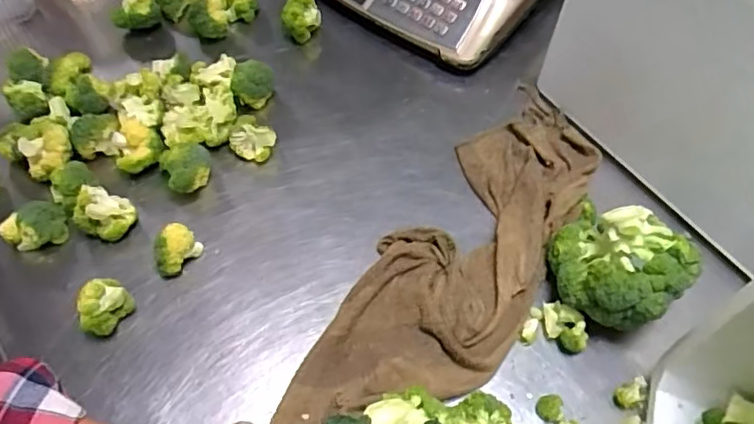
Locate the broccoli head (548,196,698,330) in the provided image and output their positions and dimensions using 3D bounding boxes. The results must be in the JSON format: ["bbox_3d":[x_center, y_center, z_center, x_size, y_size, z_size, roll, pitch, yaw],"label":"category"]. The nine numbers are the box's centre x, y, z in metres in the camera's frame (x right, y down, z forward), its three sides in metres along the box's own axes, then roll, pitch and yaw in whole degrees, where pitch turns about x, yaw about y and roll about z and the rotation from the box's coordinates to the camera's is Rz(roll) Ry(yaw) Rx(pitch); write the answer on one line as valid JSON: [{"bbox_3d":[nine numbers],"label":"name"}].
[{"bbox_3d":[0.223,0.046,0.568,0.110,0.092,0.126,-34,64,-23],"label":"broccoli head"}]

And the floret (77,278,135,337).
[{"bbox_3d":[-0.247,0.087,0.542,0.036,0.038,0.049,22,57,12],"label":"floret"}]

